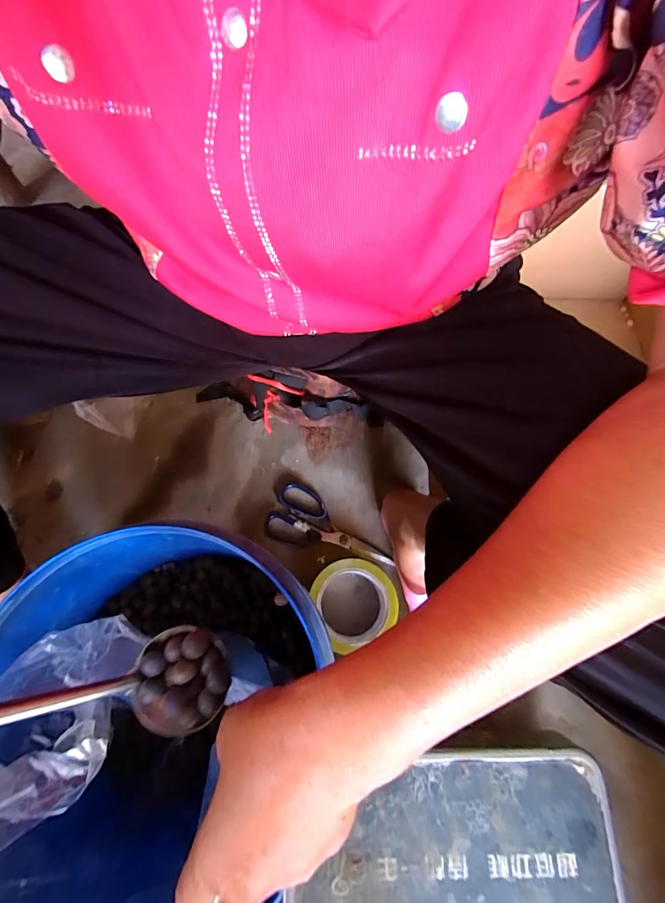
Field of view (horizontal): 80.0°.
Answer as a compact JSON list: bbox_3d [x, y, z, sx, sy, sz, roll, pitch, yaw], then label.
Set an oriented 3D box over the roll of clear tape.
[{"bbox_3d":[0.029,0.192,0.505,0.097,0.046,0.107,-23,75,-8],"label":"roll of clear tape"}]

